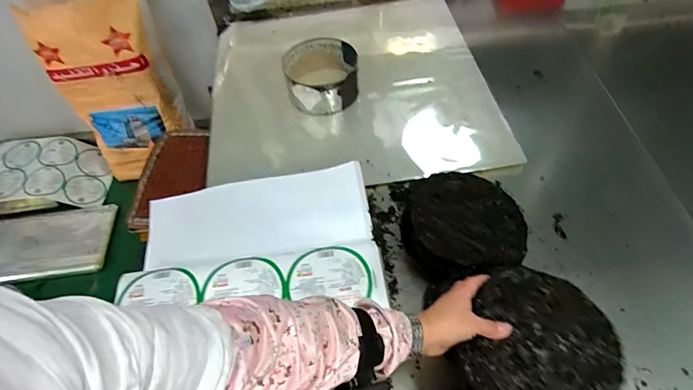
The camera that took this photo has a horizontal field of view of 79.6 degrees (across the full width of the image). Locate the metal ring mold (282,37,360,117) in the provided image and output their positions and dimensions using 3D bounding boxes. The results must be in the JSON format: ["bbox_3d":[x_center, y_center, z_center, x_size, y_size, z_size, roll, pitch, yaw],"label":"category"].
[{"bbox_3d":[-0.064,-0.313,1.089,0.183,0.109,0.185,-7,54,0],"label":"metal ring mold"}]

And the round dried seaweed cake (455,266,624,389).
[{"bbox_3d":[0.255,0.203,0.554,0.201,0.027,0.189,-2,55,3],"label":"round dried seaweed cake"}]

